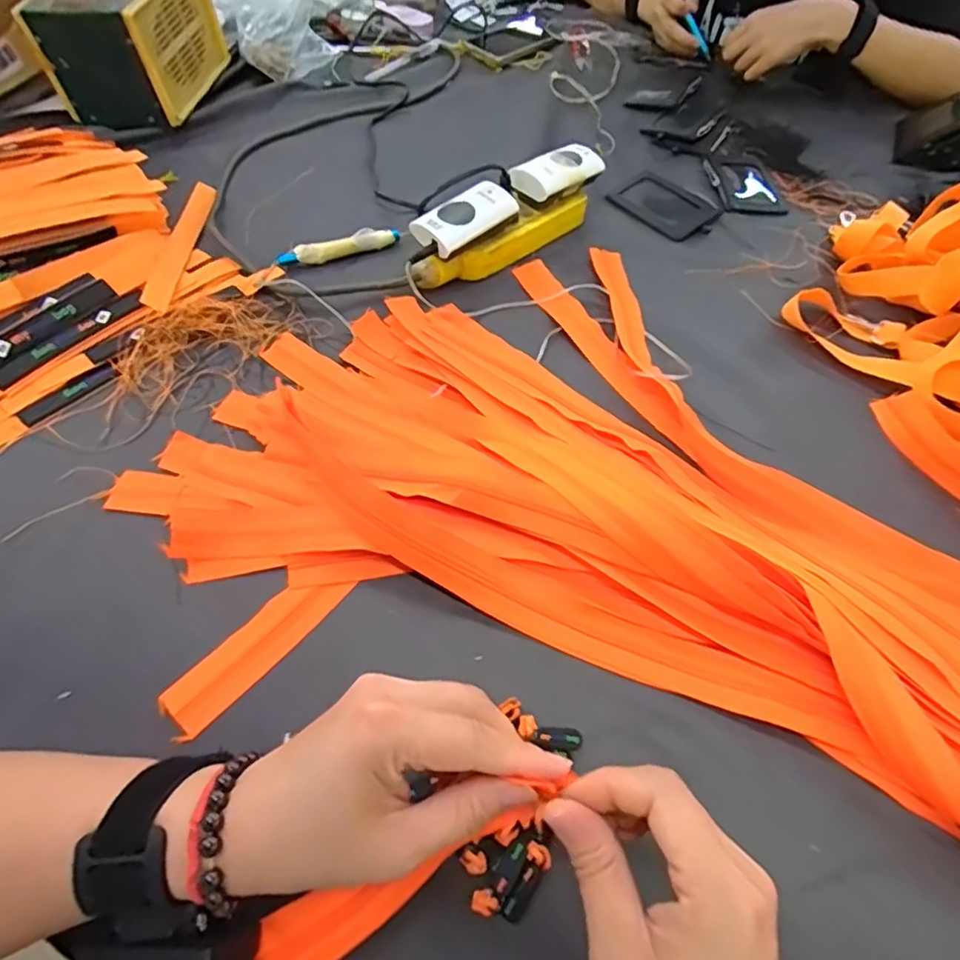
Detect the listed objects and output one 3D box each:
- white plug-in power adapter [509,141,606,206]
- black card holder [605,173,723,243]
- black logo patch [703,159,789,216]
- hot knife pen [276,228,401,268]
[{"bbox_3d":[0.075,-0.310,0.587,0.110,0.029,0.045,-36,64,-24],"label":"white plug-in power adapter"},{"bbox_3d":[0.208,-0.307,0.648,0.110,0.006,0.089,40,64,22],"label":"black card holder"},{"bbox_3d":[0.307,-0.340,0.672,0.072,0.006,0.106,-3,56,-3],"label":"black logo patch"},{"bbox_3d":[-0.143,-0.237,0.584,0.126,0.020,0.018,-24,60,-16],"label":"hot knife pen"}]

